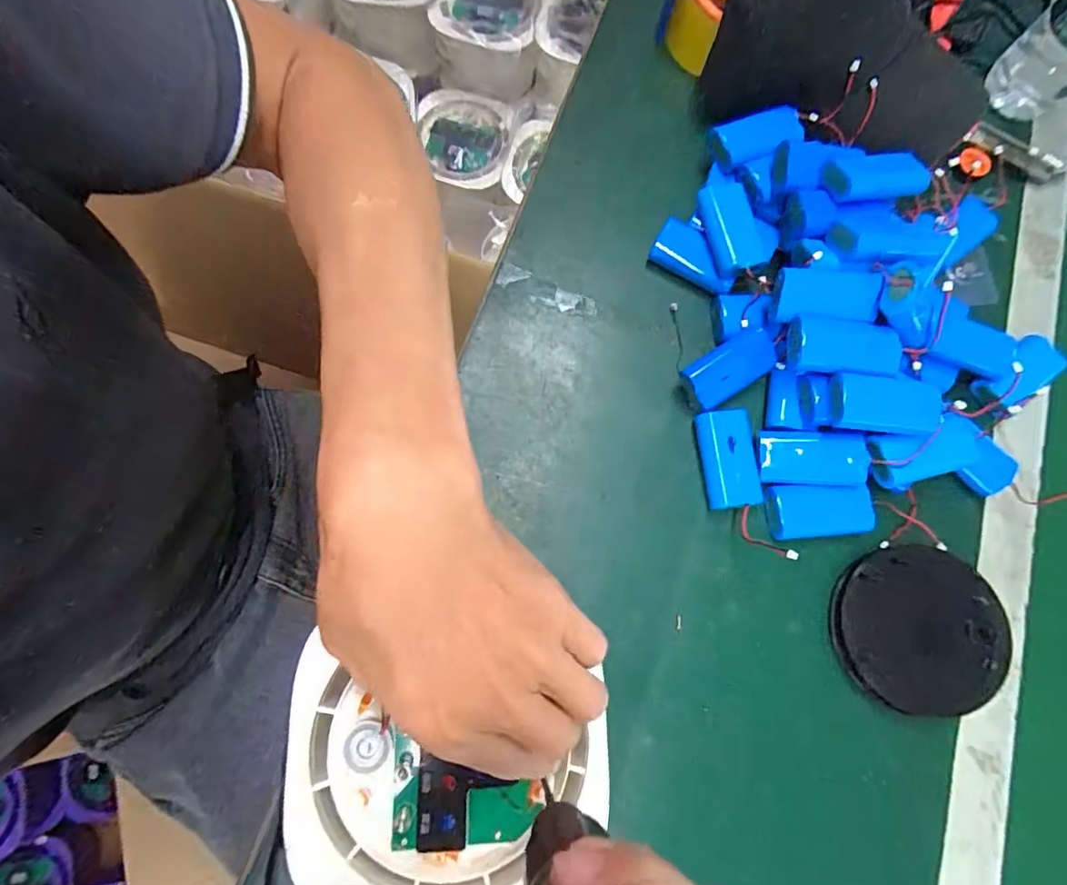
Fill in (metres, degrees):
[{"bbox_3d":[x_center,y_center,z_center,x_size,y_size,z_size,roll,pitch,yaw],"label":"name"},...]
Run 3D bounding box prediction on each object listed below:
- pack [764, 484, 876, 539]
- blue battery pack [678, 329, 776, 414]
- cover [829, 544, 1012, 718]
[{"bbox_3d":[0.199,0.049,0.378,0.074,0.016,0.037,2,76,-5],"label":"pack"},{"bbox_3d":[0.139,-0.051,0.390,0.070,0.024,0.032,-30,81,-12],"label":"blue battery pack"},{"bbox_3d":[0.260,0.124,0.365,0.110,0.016,0.102,1,76,-5],"label":"cover"}]

